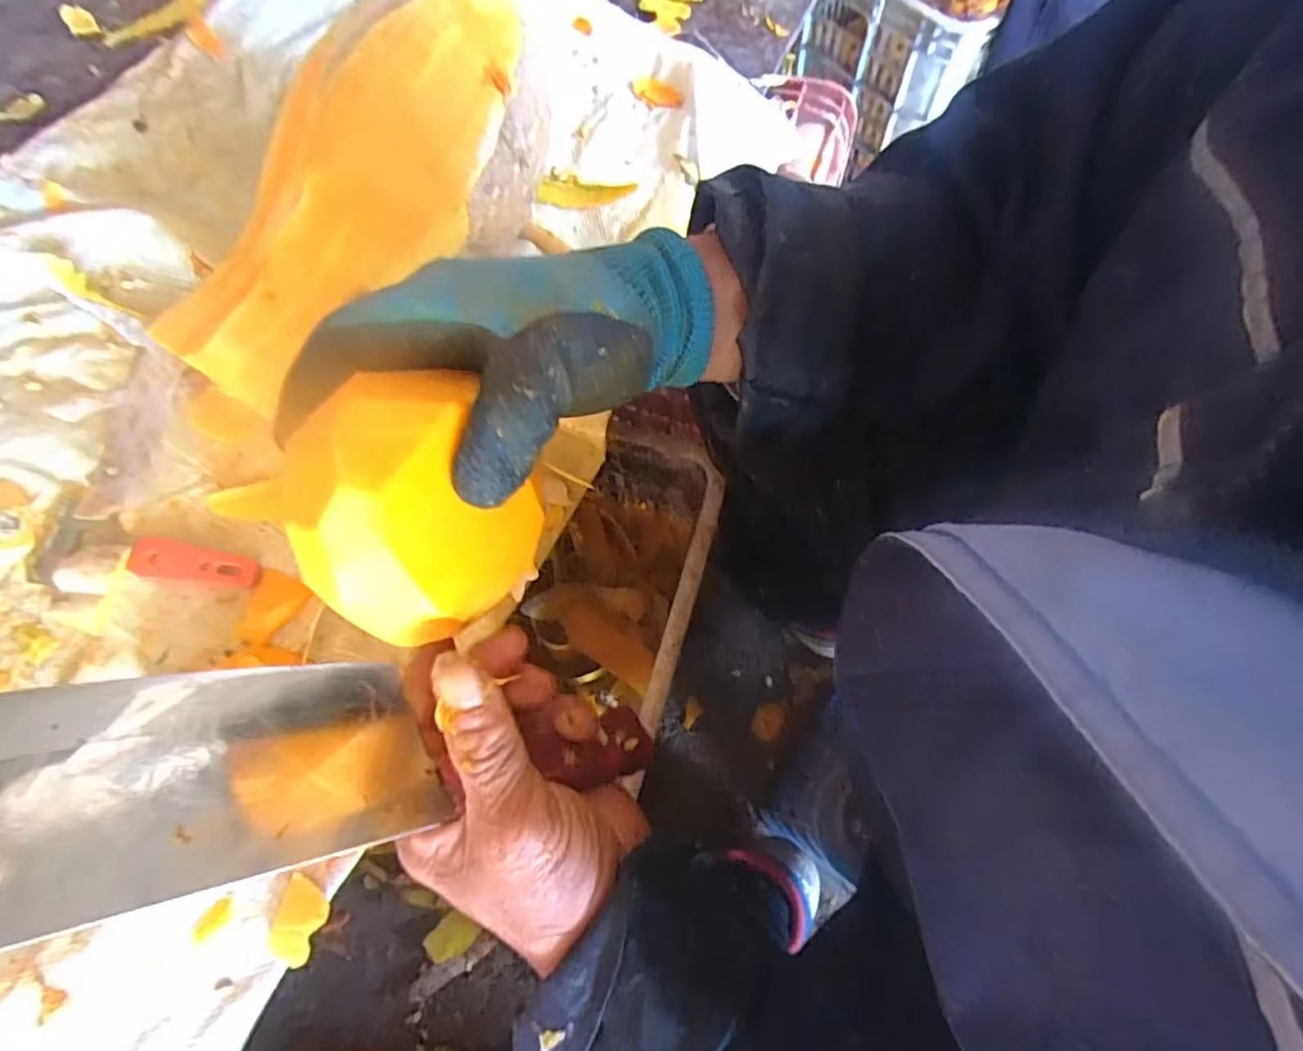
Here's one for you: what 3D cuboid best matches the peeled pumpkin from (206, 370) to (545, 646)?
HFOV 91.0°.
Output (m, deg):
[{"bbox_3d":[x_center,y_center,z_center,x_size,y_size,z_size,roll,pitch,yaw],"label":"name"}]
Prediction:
[{"bbox_3d":[-0.088,-0.007,0.235,0.075,0.066,0.083,42,77,15],"label":"peeled pumpkin"}]

